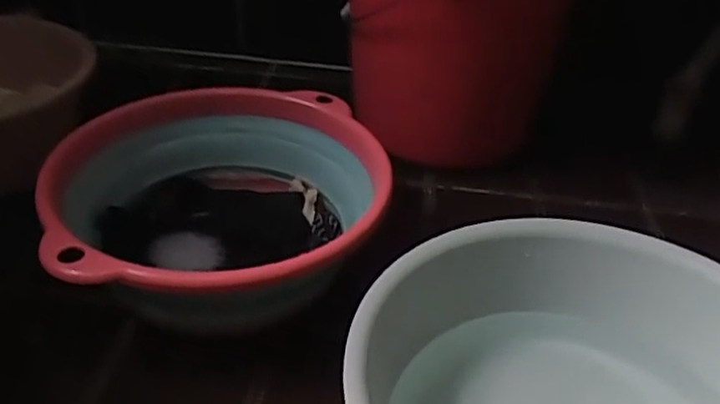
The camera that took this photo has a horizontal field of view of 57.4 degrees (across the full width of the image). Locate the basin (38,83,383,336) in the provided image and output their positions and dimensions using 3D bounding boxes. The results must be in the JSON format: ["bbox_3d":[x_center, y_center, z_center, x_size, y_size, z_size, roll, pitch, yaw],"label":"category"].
[{"bbox_3d":[-0.143,0.007,0.725,0.327,0.128,0.331,3,37,-3],"label":"basin"}]

